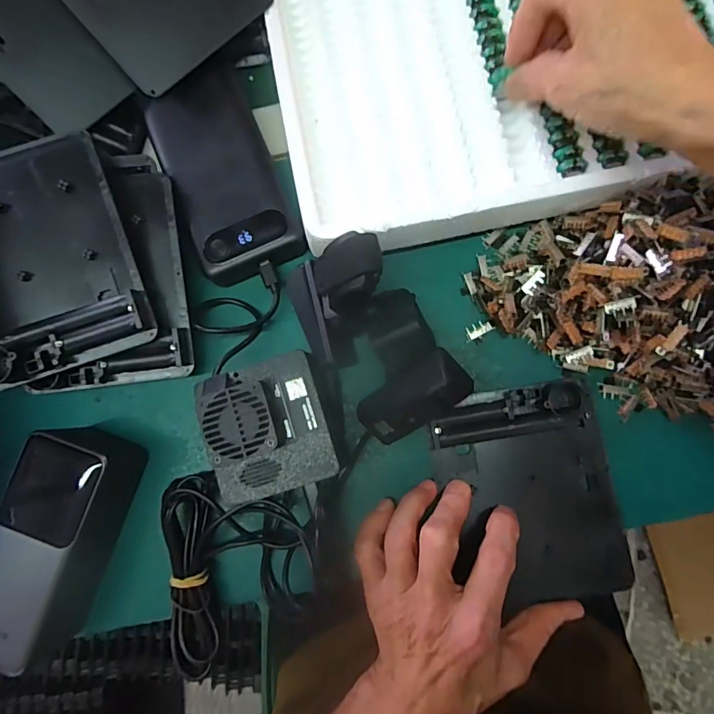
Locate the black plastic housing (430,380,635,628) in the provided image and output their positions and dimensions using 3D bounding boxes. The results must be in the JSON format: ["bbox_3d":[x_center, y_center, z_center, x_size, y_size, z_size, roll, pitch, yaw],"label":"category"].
[{"bbox_3d":[0.108,0.086,0.280,0.105,0.016,0.126,-11,82,3],"label":"black plastic housing"}]

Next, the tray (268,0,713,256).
[{"bbox_3d":[0.104,-0.235,0.294,0.323,0.023,0.293,-11,82,3],"label":"tray"}]

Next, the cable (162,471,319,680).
[{"bbox_3d":[-0.070,0.129,0.280,0.089,0.027,0.111,-7,82,3],"label":"cable"}]

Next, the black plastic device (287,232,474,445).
[{"bbox_3d":[0.015,-0.008,0.264,0.072,0.078,0.111,-32,81,0],"label":"black plastic device"}]

